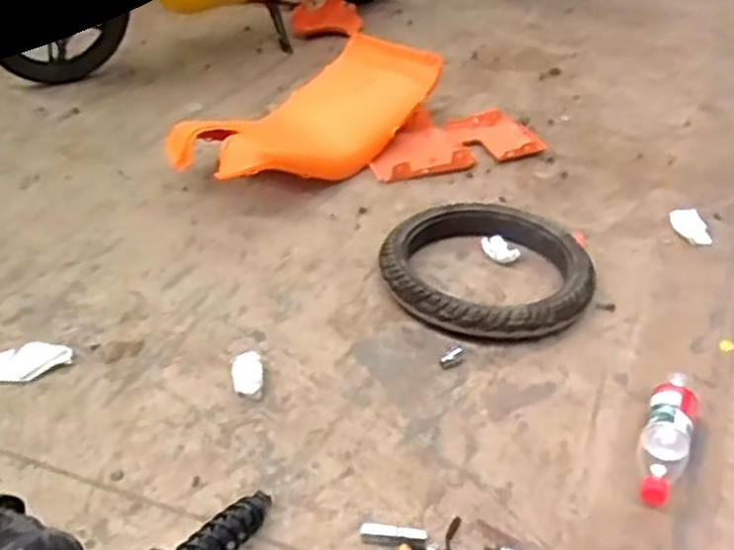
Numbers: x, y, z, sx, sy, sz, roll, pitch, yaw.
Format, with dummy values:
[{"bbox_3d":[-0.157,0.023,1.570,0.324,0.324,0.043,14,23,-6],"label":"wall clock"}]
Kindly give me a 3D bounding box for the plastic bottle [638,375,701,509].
[{"bbox_3d":[0.412,0.221,1.045,0.067,0.062,0.230,16,38,17],"label":"plastic bottle"}]

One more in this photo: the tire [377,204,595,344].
[{"bbox_3d":[0.209,-0.006,1.331,0.349,0.066,0.343,2,37,-2],"label":"tire"}]

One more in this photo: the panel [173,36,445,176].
[{"bbox_3d":[-0.114,-0.342,1.670,0.270,0.162,0.640,27,43,29],"label":"panel"}]

